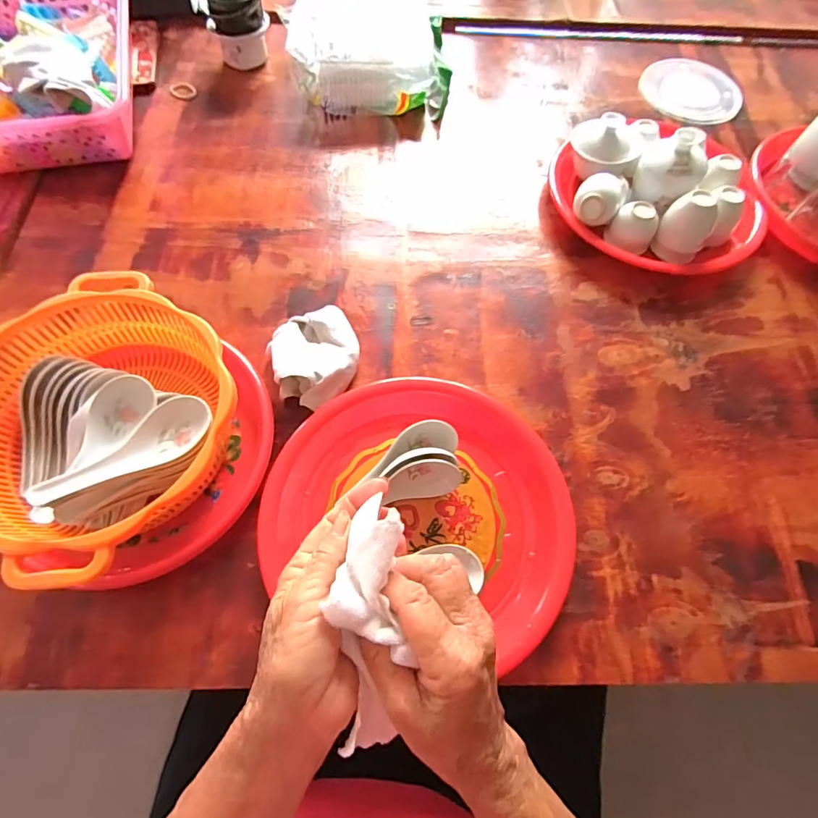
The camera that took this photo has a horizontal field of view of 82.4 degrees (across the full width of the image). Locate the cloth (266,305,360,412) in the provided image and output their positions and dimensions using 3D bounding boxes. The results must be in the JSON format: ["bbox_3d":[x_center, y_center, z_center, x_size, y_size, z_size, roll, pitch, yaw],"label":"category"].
[{"bbox_3d":[-0.090,-0.052,0.458,0.085,0.039,0.102,-20,68,-10],"label":"cloth"}]

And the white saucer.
[{"bbox_3d":[0.401,-0.456,0.667,0.138,0.013,0.112,41,71,15],"label":"white saucer"}]

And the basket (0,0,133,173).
[{"bbox_3d":[-0.451,-0.431,0.589,0.217,0.089,0.312,-11,67,-6],"label":"basket"}]

